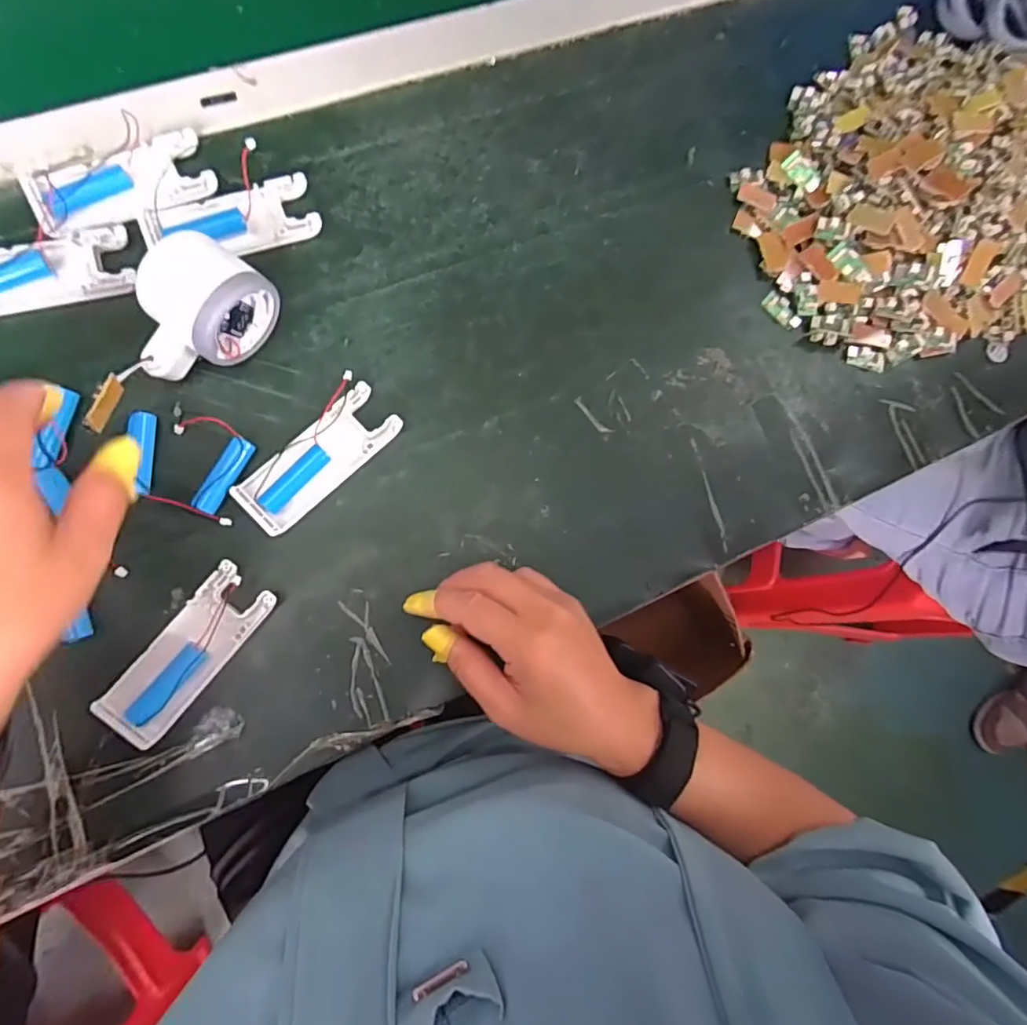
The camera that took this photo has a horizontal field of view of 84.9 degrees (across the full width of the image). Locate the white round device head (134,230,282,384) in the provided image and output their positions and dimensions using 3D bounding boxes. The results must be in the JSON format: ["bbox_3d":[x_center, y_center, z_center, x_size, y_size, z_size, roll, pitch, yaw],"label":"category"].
[{"bbox_3d":[-0.188,-0.117,0.332,0.053,0.059,0.081,37,79,-3],"label":"white round device head"}]

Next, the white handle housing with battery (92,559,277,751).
[{"bbox_3d":[-0.188,0.081,0.326,0.039,0.017,0.104,39,79,-2],"label":"white handle housing with battery"}]

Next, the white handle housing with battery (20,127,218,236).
[{"bbox_3d":[-0.247,-0.209,0.354,0.102,0.014,0.041,-26,87,-11],"label":"white handle housing with battery"}]

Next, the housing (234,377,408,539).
[{"bbox_3d":[-0.122,-0.033,0.354,0.105,0.014,0.040,-42,90,-11],"label":"housing"}]

